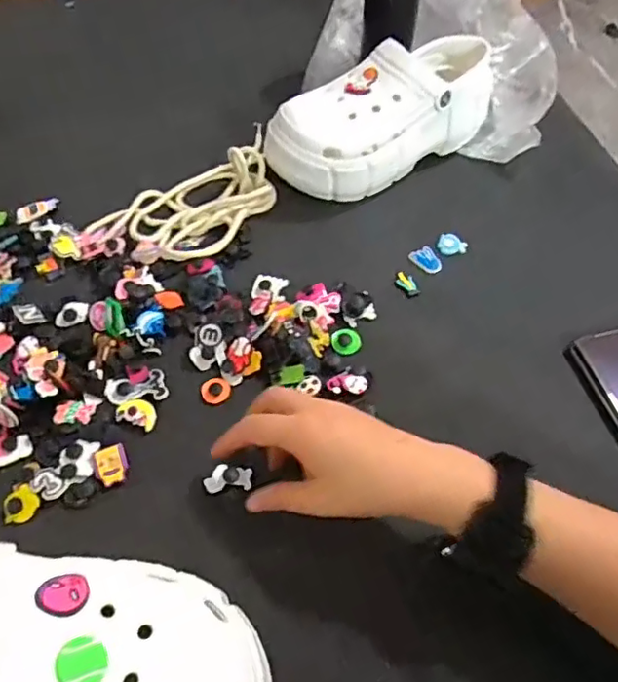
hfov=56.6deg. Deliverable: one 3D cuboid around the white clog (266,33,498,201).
[{"bbox_3d":[0.079,-0.232,0.567,0.242,0.093,0.087,-32,63,-20],"label":"white clog"}]

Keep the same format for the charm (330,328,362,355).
[{"bbox_3d":[0.031,0.001,0.484,0.023,0.005,0.023,0,88,-3],"label":"charm"}]

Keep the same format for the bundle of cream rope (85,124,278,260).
[{"bbox_3d":[-0.103,-0.133,0.558,0.185,0.028,0.106,-32,63,-20],"label":"bundle of cream rope"}]

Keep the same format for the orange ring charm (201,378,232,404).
[{"bbox_3d":[-0.074,0.039,0.455,0.023,0.004,0.020,-17,59,-12],"label":"orange ring charm"}]

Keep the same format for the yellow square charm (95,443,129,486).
[{"bbox_3d":[-0.143,0.090,0.417,0.023,0.007,0.027,-17,59,-12],"label":"yellow square charm"}]

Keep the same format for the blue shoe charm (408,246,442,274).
[{"bbox_3d":[0.110,-0.076,0.537,0.019,0.009,0.030,-26,61,-17],"label":"blue shoe charm"}]

